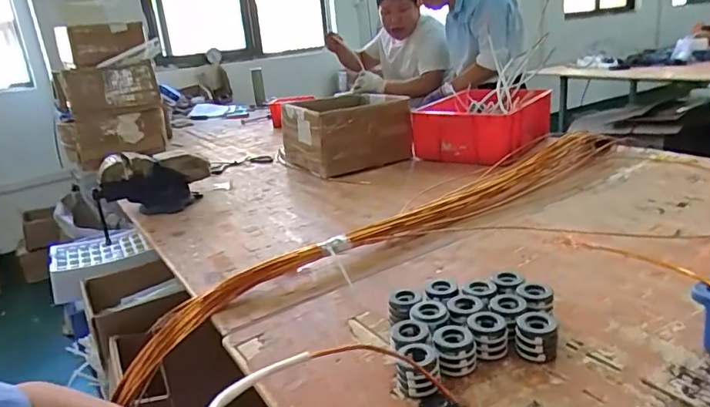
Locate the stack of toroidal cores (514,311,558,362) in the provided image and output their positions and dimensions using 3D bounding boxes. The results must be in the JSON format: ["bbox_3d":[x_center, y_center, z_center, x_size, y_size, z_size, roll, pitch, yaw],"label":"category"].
[{"bbox_3d":[0.221,0.165,0.622,0.047,0.049,0.050,0,20,19],"label":"stack of toroidal cores"}]

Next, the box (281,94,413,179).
[{"bbox_3d":[-0.028,-0.226,1.610,0.325,0.190,0.293,-16,21,-25],"label":"box"}]

